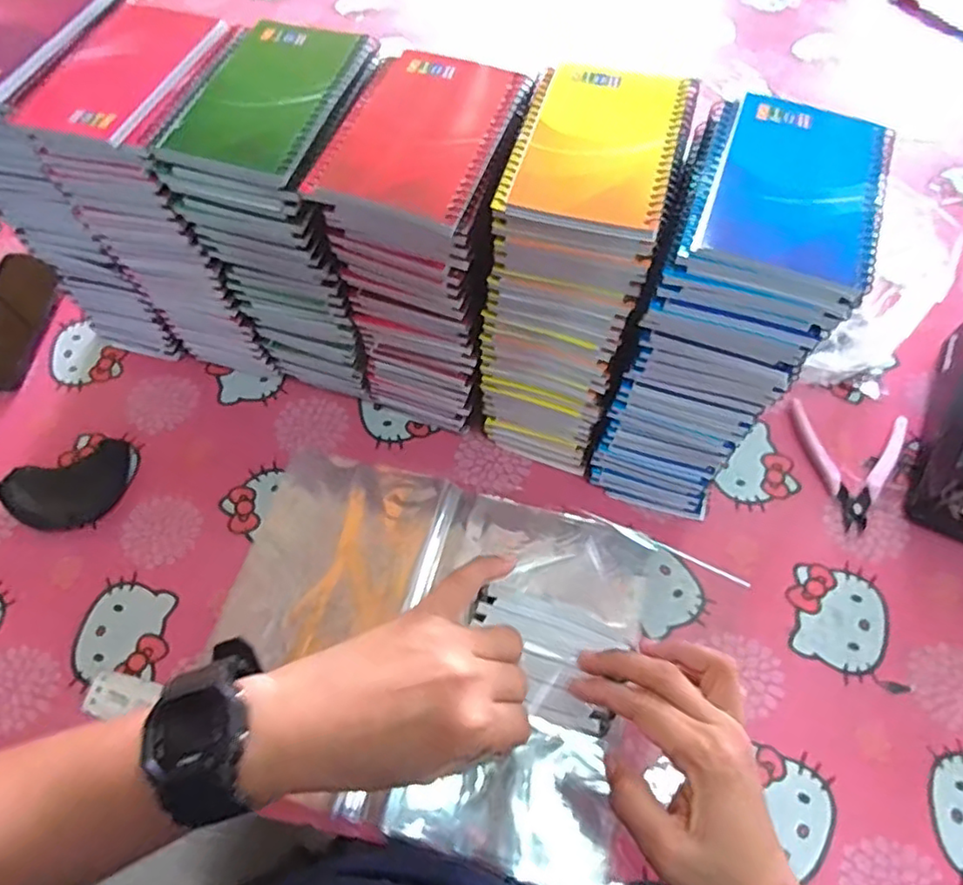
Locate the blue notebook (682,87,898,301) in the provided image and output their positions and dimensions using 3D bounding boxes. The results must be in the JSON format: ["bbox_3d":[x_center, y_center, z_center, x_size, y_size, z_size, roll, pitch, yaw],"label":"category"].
[{"bbox_3d":[0.171,-0.136,0.339,0.085,0.014,0.127,20,65,11],"label":"blue notebook"}]

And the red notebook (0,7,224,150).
[{"bbox_3d":[-0.233,-0.245,0.413,0.090,0.019,0.138,15,64,9],"label":"red notebook"}]

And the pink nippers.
[{"bbox_3d":[0.323,0.021,0.542,0.098,0.010,0.113,8,63,5],"label":"pink nippers"}]

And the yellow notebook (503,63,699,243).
[{"bbox_3d":[0.071,-0.169,0.356,0.083,0.008,0.125,15,64,9],"label":"yellow notebook"}]

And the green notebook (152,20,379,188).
[{"bbox_3d":[-0.137,-0.216,0.387,0.099,0.015,0.133,17,64,10],"label":"green notebook"}]

